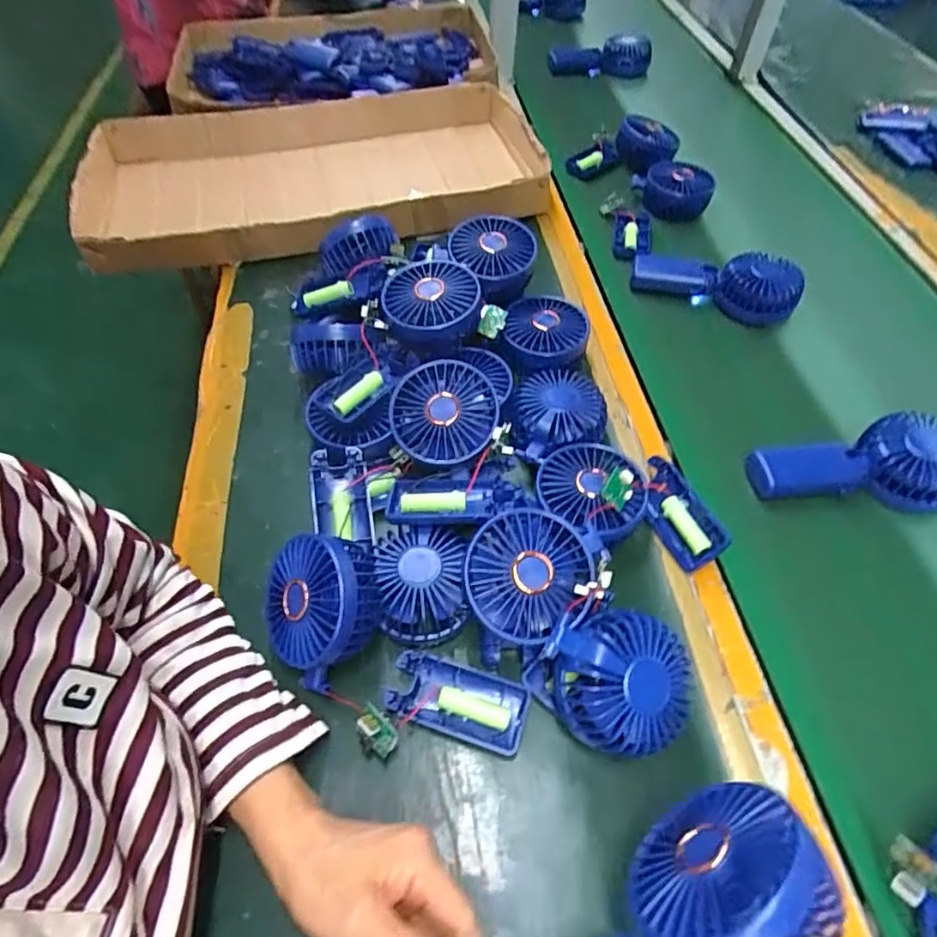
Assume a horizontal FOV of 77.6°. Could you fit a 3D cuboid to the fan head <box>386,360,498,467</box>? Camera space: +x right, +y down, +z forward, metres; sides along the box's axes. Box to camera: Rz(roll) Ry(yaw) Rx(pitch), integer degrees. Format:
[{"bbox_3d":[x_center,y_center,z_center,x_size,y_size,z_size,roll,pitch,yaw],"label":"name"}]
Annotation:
[{"bbox_3d":[-0.019,-0.043,0.460,0.083,0.030,0.083,0,78,2],"label":"fan head"}]

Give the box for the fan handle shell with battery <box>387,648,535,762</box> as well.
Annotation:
[{"bbox_3d":[-0.008,0.157,0.391,0.091,0.013,0.044,16,55,10],"label":"fan handle shell with battery"}]

